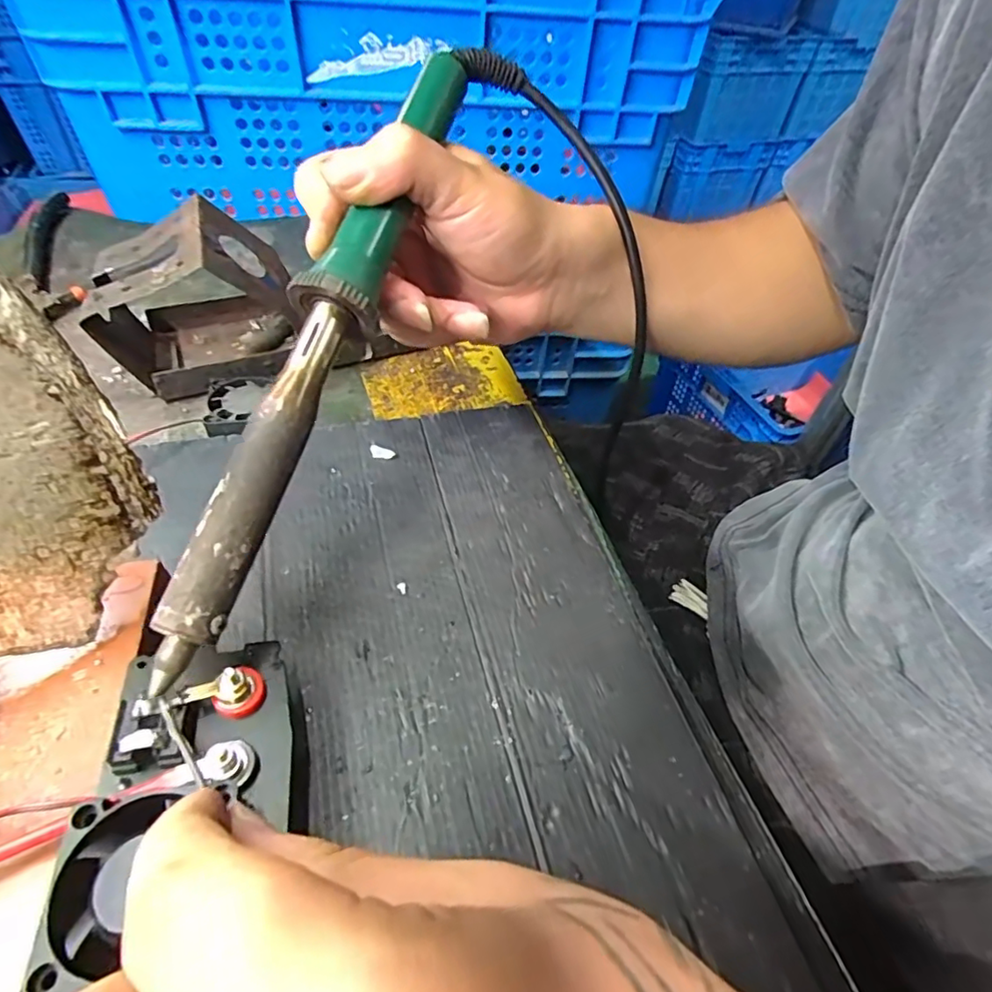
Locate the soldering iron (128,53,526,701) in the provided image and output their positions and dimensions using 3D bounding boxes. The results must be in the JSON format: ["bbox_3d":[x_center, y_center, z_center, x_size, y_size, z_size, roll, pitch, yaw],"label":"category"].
[{"bbox_3d":[-0.057,-0.067,0.206,0.030,0.022,0.279,18,74,9],"label":"soldering iron"}]

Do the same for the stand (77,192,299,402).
[{"bbox_3d":[-0.162,-0.108,0.315,0.101,0.079,0.074,-10,50,-13],"label":"stand"}]

